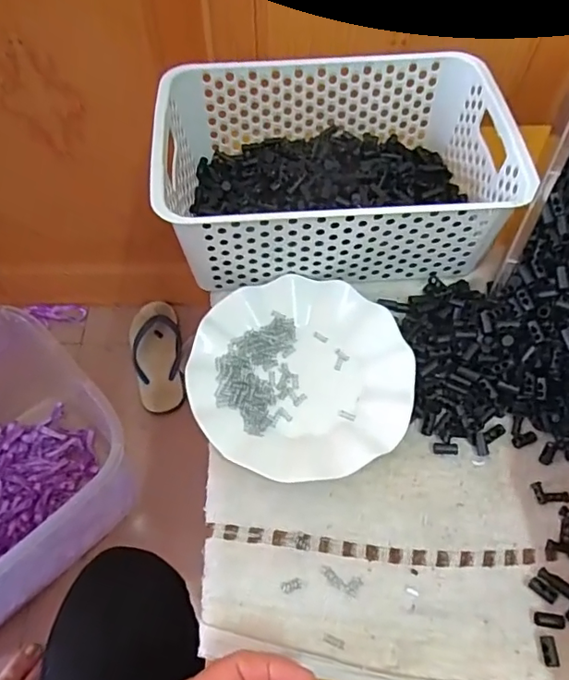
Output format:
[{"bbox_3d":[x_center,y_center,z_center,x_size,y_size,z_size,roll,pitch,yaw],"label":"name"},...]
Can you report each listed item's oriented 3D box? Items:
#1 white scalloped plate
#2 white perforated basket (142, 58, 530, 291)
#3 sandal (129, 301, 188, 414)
[{"bbox_3d":[0.014,0.026,0.451,0.178,0.019,0.180,0,60,-1],"label":"white scalloped plate"},{"bbox_3d":[0.042,-0.162,0.496,0.298,0.094,0.196,-3,60,-2],"label":"white perforated basket"},{"bbox_3d":[-0.242,0.028,1.010,0.093,0.032,0.224,-12,61,-7],"label":"sandal"}]

